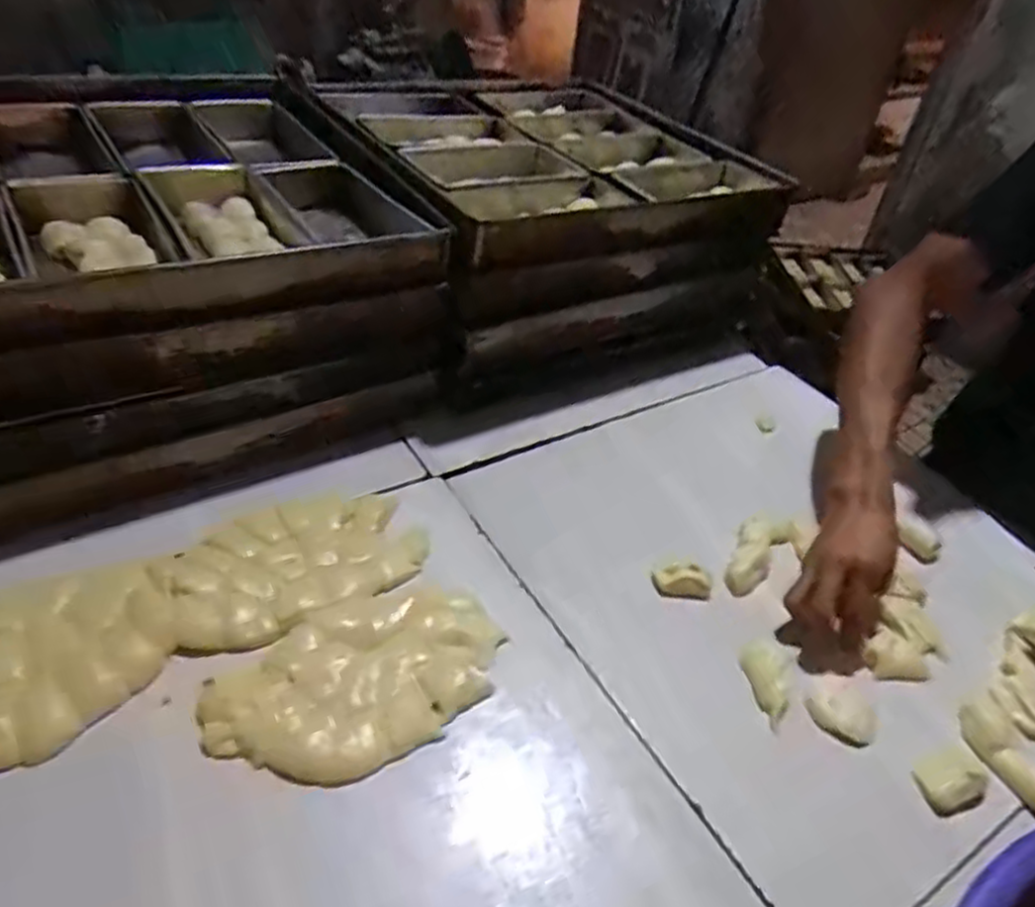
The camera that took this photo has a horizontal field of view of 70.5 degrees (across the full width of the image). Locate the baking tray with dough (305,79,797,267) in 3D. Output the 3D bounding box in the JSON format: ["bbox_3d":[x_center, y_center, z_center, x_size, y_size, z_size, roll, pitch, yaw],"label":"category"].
[{"bbox_3d":[0.030,-0.385,0.965,0.498,0.089,0.497,-20,48,-27],"label":"baking tray with dough"}]

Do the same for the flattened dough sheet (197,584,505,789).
[{"bbox_3d":[-0.116,0.166,0.551,0.218,0.018,0.126,-23,48,-29],"label":"flattened dough sheet"}]

